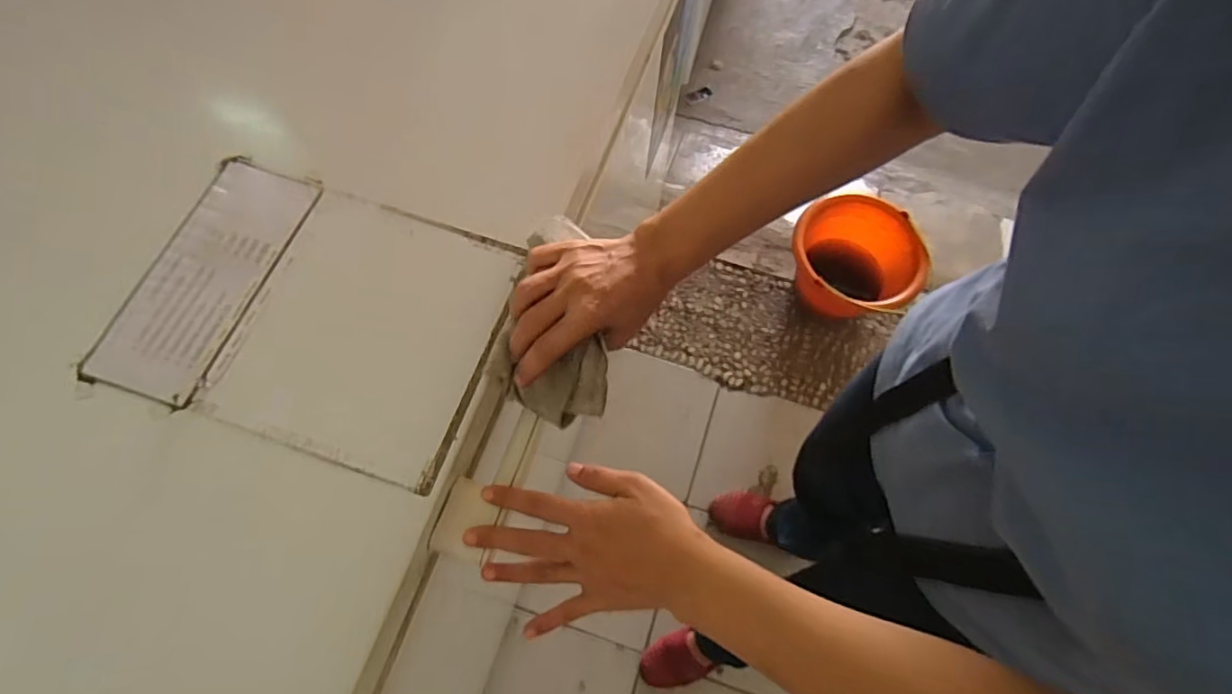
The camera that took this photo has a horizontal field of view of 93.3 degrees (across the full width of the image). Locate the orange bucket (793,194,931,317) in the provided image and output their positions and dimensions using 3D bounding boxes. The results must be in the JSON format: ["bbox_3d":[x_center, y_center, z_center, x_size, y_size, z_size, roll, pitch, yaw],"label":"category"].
[{"bbox_3d":[0.549,-0.191,1.362,0.282,0.238,0.275,0,68,-1],"label":"orange bucket"}]

